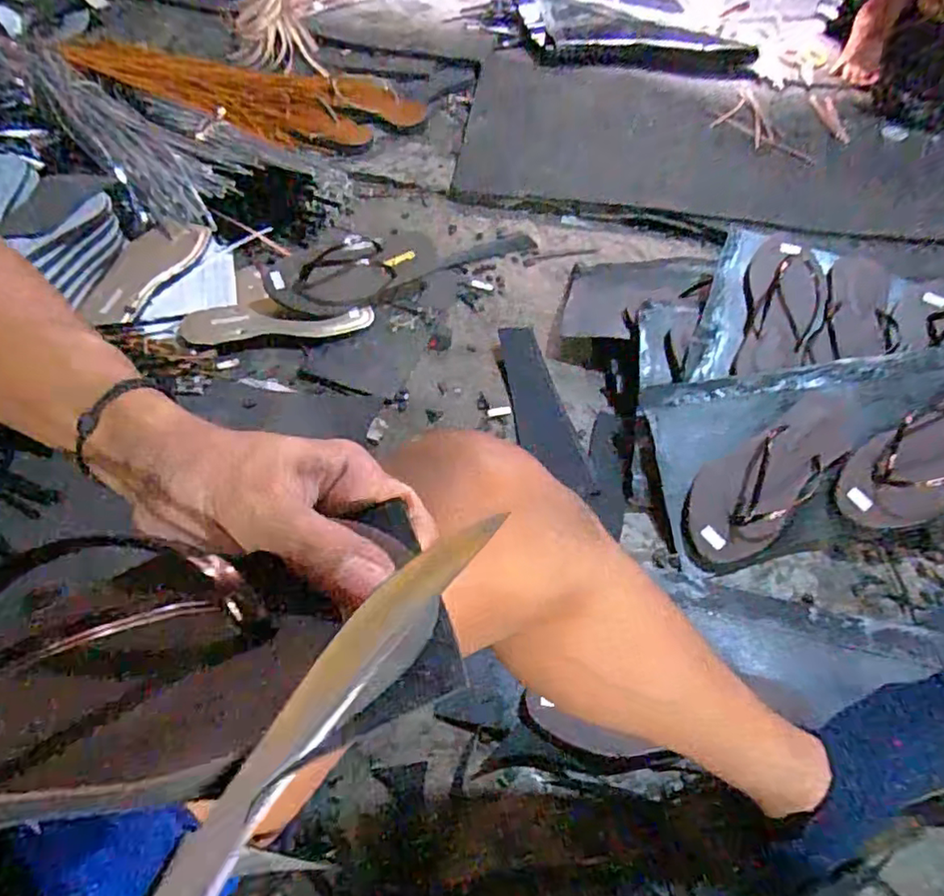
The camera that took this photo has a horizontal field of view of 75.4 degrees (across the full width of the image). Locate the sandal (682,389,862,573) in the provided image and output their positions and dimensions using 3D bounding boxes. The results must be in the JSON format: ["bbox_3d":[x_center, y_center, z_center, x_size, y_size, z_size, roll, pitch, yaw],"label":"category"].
[{"bbox_3d":[0.319,0.027,0.655,0.248,0.027,0.088,-40,61,-10],"label":"sandal"}]

